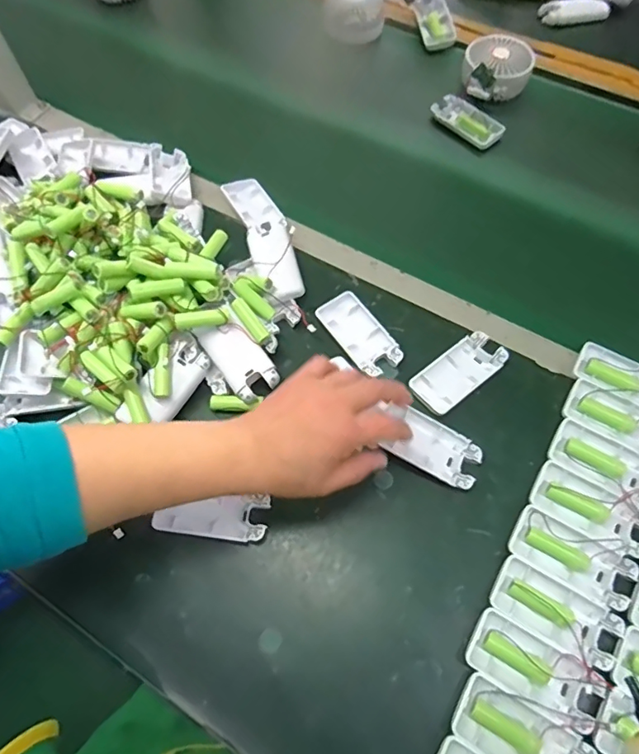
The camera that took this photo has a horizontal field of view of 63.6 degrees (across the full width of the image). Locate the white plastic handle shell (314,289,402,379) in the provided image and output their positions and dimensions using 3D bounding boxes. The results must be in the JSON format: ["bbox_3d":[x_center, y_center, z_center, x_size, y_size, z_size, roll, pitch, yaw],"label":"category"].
[{"bbox_3d":[0.040,-0.044,0.512,0.046,0.009,0.092,-33,66,-17],"label":"white plastic handle shell"}]

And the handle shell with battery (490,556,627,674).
[{"bbox_3d":[0.183,0.183,0.398,0.095,0.017,0.045,29,68,15],"label":"handle shell with battery"}]

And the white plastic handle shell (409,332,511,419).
[{"bbox_3d":[0.133,-0.006,0.489,0.092,0.012,0.047,-35,67,-18],"label":"white plastic handle shell"}]

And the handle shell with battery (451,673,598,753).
[{"bbox_3d":[0.146,0.262,0.370,0.096,0.014,0.048,29,65,15],"label":"handle shell with battery"}]

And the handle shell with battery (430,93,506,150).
[{"bbox_3d":[0.190,-0.327,0.661,0.042,0.022,0.091,-39,68,-20],"label":"handle shell with battery"}]

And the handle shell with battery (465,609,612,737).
[{"bbox_3d":[0.161,0.215,0.379,0.097,0.013,0.044,27,64,14],"label":"handle shell with battery"}]

